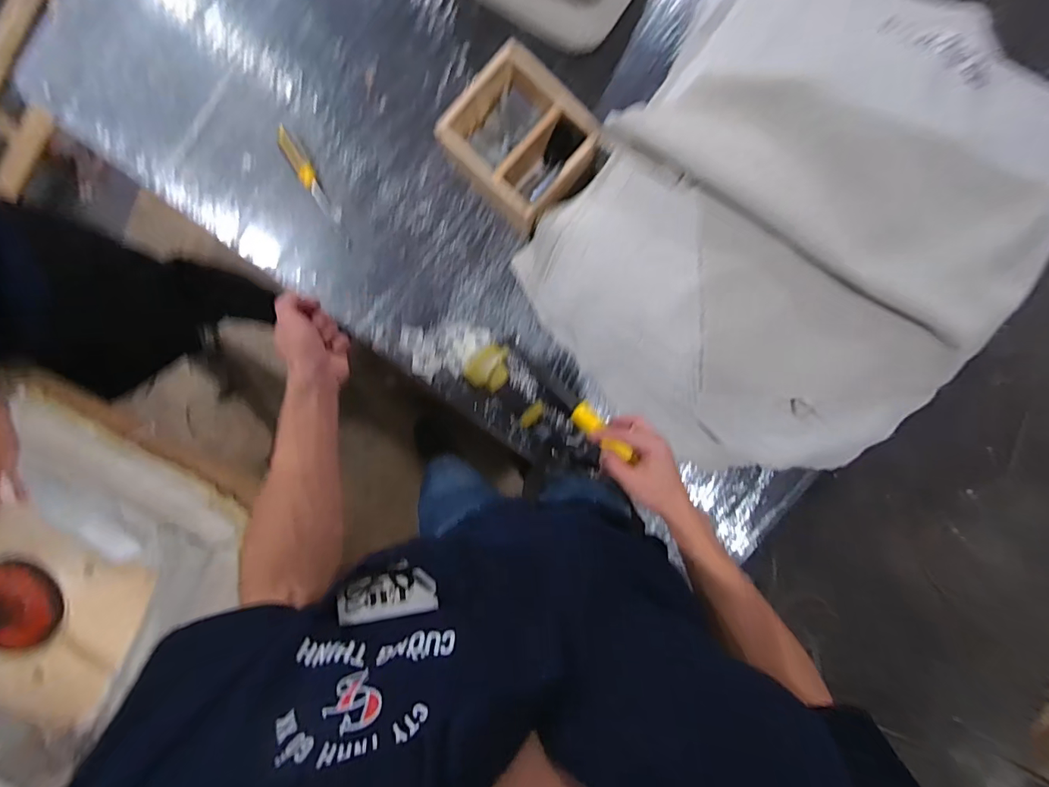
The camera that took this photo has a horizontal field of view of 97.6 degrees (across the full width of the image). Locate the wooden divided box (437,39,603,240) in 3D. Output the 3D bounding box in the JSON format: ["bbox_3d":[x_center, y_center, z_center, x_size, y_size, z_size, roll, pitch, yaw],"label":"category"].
[{"bbox_3d":[0.001,-0.430,0.815,0.243,0.147,0.201,43,93,0],"label":"wooden divided box"}]

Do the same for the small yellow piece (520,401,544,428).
[{"bbox_3d":[0.016,0.041,0.896,0.026,0.021,0.059,43,93,0],"label":"small yellow piece"}]

